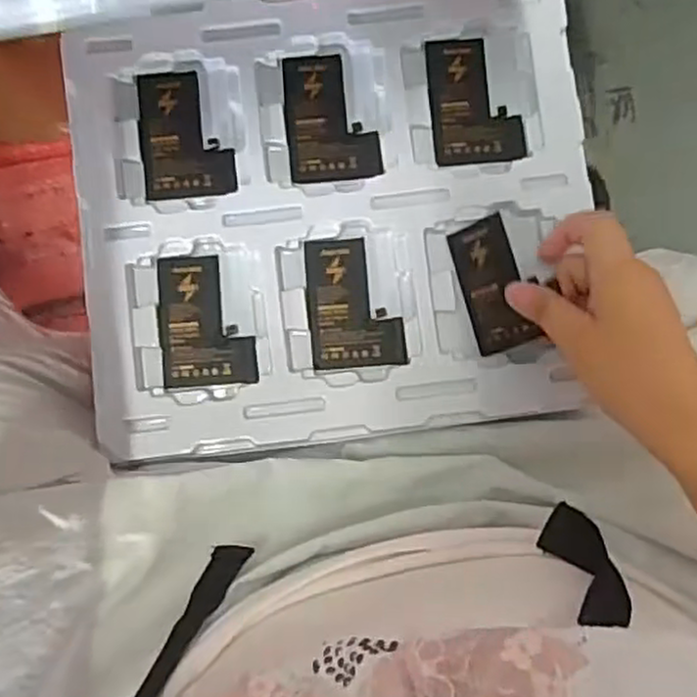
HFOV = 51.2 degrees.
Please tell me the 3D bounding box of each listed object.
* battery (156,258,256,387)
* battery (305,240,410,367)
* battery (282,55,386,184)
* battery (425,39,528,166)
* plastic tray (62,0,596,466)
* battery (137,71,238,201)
[{"bbox_3d":[-0.088,-0.018,0.452,0.056,0.006,0.081,-4,85,0],"label":"battery"},{"bbox_3d":[0.004,-0.029,0.454,0.057,0.005,0.081,-5,85,0],"label":"battery"},{"bbox_3d":[-0.011,-0.147,0.464,0.056,0.004,0.081,-5,85,0],"label":"battery"},{"bbox_3d":[0.081,-0.159,0.465,0.057,0.004,0.080,-5,85,0],"label":"battery"},{"bbox_3d":[-0.007,-0.084,0.451,0.312,0.021,0.274,-7,85,0],"label":"plastic tray"},{"bbox_3d":[-0.103,-0.135,0.458,0.056,0.004,0.082,-8,85,0],"label":"battery"}]

